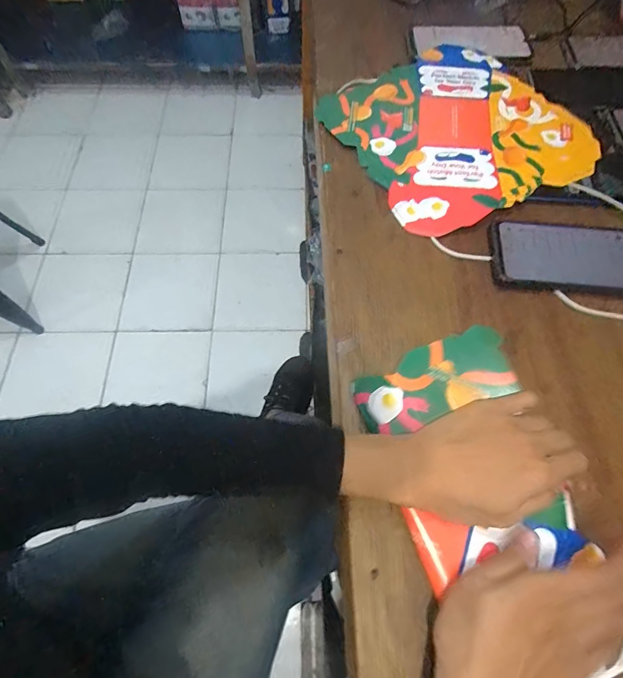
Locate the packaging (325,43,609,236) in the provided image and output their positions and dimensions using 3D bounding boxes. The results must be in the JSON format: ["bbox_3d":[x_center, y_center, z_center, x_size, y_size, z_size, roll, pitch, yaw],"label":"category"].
[{"bbox_3d":[0.172,-0.258,0.473,0.255,0.010,0.256,-24,69,-12],"label":"packaging"}]

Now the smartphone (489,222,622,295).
[{"bbox_3d":[0.269,-0.082,0.393,0.167,0.007,0.081,6,66,1],"label":"smartphone"}]

